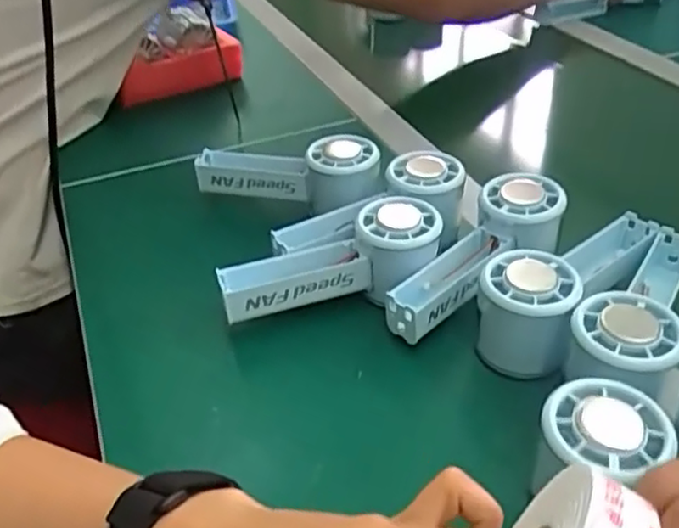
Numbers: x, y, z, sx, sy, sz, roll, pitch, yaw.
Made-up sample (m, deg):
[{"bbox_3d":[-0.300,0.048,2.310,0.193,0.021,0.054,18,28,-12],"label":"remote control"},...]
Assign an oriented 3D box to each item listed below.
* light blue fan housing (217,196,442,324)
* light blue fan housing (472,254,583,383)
[{"bbox_3d":[-0.002,0.003,0.450,0.149,0.050,0.053,-20,40,-4],"label":"light blue fan housing"},{"bbox_3d":[0.112,0.033,0.411,0.055,0.070,0.050,11,39,15],"label":"light blue fan housing"}]

